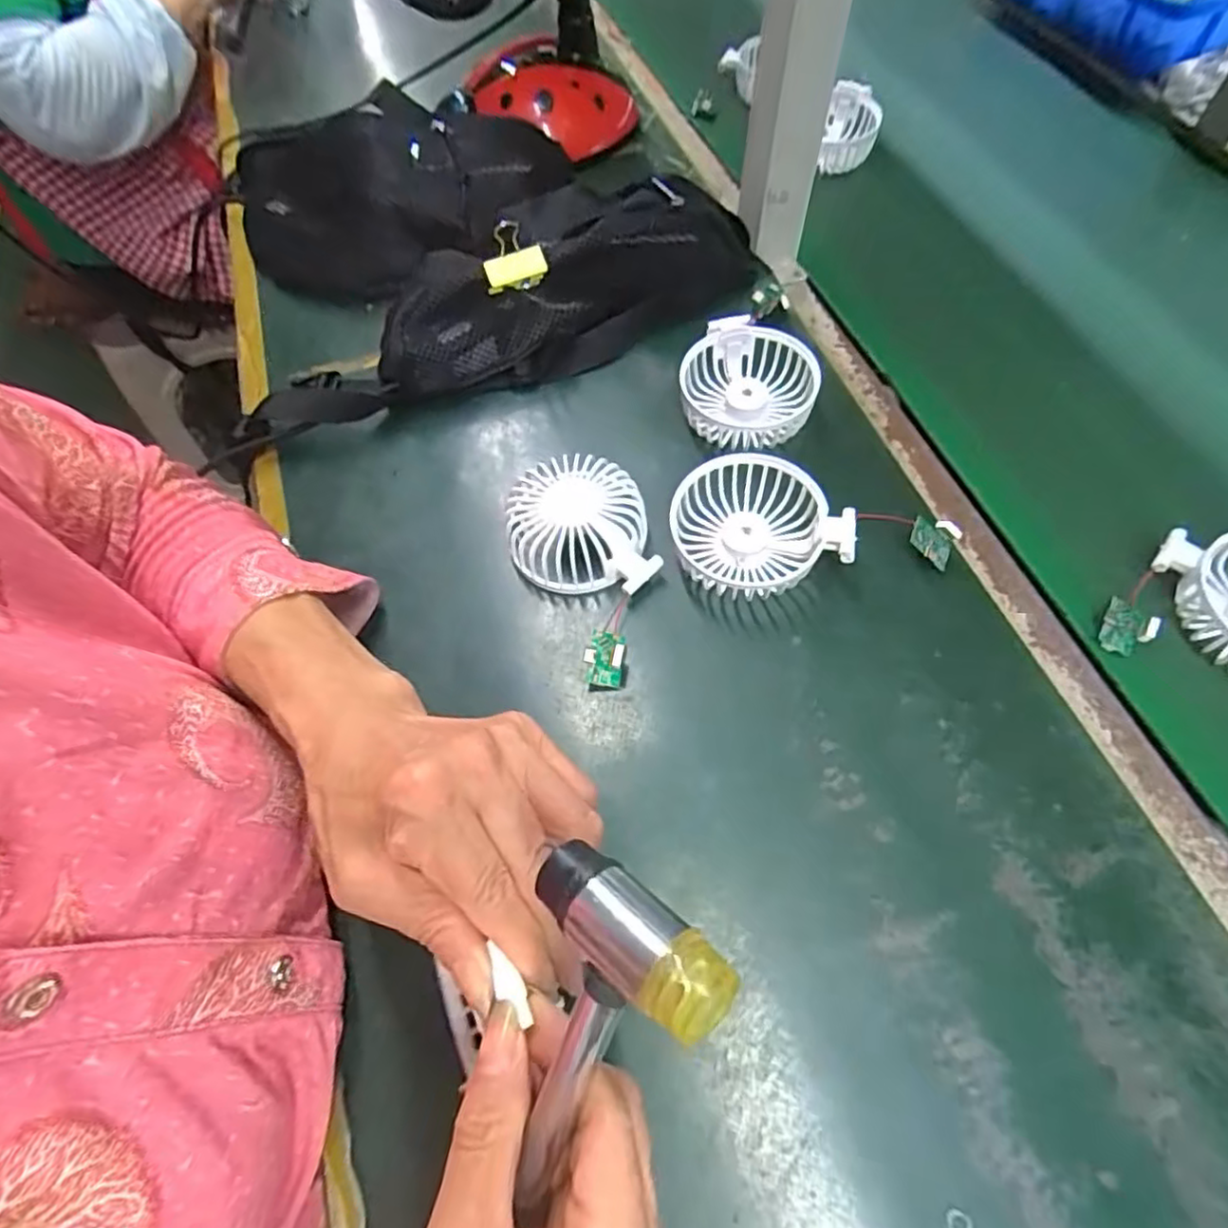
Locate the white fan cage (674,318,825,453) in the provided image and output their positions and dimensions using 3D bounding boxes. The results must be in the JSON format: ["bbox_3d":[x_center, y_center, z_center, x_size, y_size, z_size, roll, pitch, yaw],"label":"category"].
[{"bbox_3d":[0.092,-0.154,0.459,0.086,0.040,0.086,-2,62,3],"label":"white fan cage"}]

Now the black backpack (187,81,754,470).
[{"bbox_3d":[-0.119,-0.299,0.526,0.395,0.080,0.284,-18,63,-5],"label":"black backpack"}]

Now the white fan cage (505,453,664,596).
[{"bbox_3d":[-0.018,-0.057,0.413,0.094,0.038,0.083,7,63,7],"label":"white fan cage"}]

